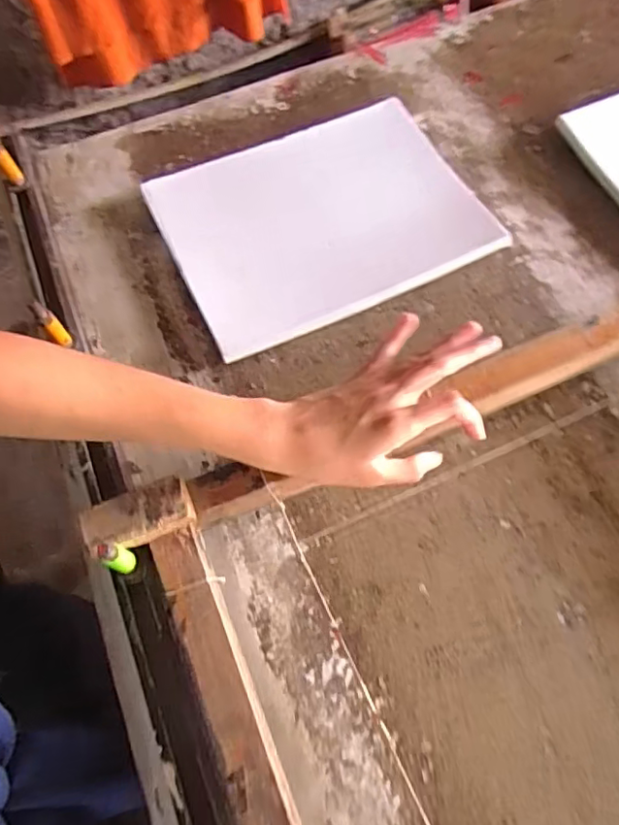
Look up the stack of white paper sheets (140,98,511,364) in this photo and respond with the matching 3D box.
[{"bbox_3d":[0.010,-0.180,0.533,0.270,0.010,0.206,-23,69,-9],"label":"stack of white paper sheets"}]

